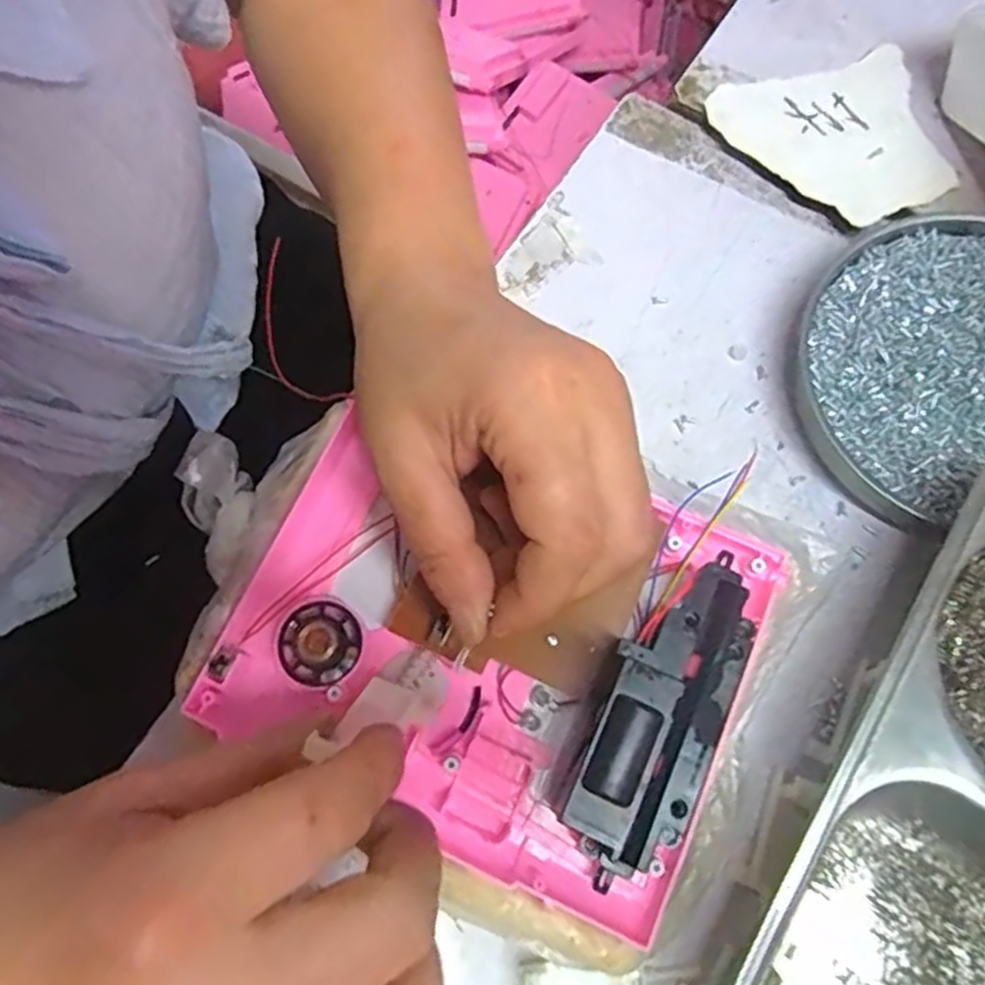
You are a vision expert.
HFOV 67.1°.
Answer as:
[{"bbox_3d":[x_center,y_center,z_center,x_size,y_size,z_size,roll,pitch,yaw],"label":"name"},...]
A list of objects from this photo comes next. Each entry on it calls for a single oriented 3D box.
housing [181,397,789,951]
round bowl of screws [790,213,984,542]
[{"bbox_3d":[-0.005,0.046,0.241,0.167,0.041,0.139,24,74,9],"label":"housing"},{"bbox_3d":[0.191,-0.052,0.301,0.130,0.022,0.122,-1,72,2],"label":"round bowl of screws"}]

